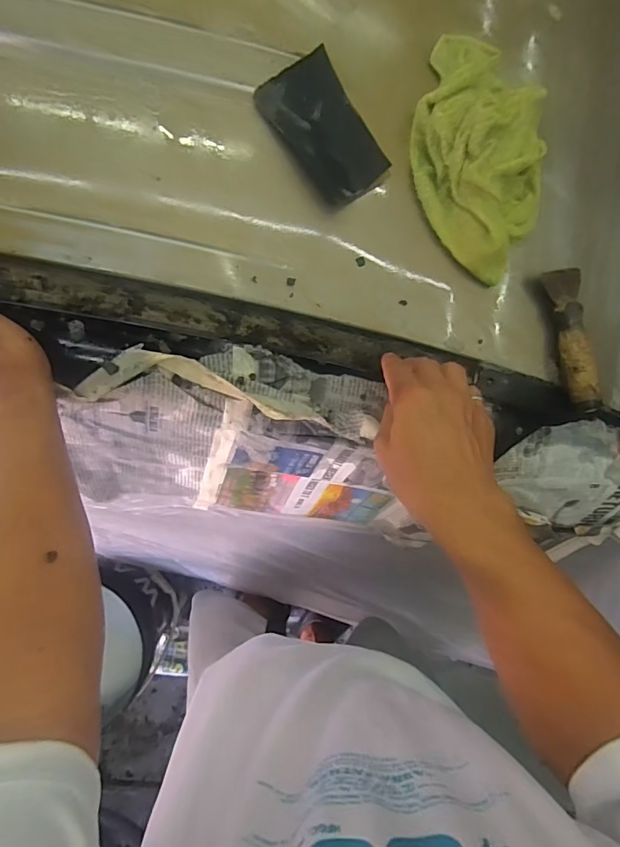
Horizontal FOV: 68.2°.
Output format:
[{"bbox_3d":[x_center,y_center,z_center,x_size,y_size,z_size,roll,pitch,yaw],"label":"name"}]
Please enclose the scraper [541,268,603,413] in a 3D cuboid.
[{"bbox_3d":[0.262,-0.082,0.451,0.036,0.019,0.139,-15,88,-7],"label":"scraper"}]

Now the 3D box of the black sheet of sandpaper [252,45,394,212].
[{"bbox_3d":[0.012,-0.243,0.382,0.068,0.019,0.110,-36,91,-8],"label":"black sheet of sandpaper"}]

